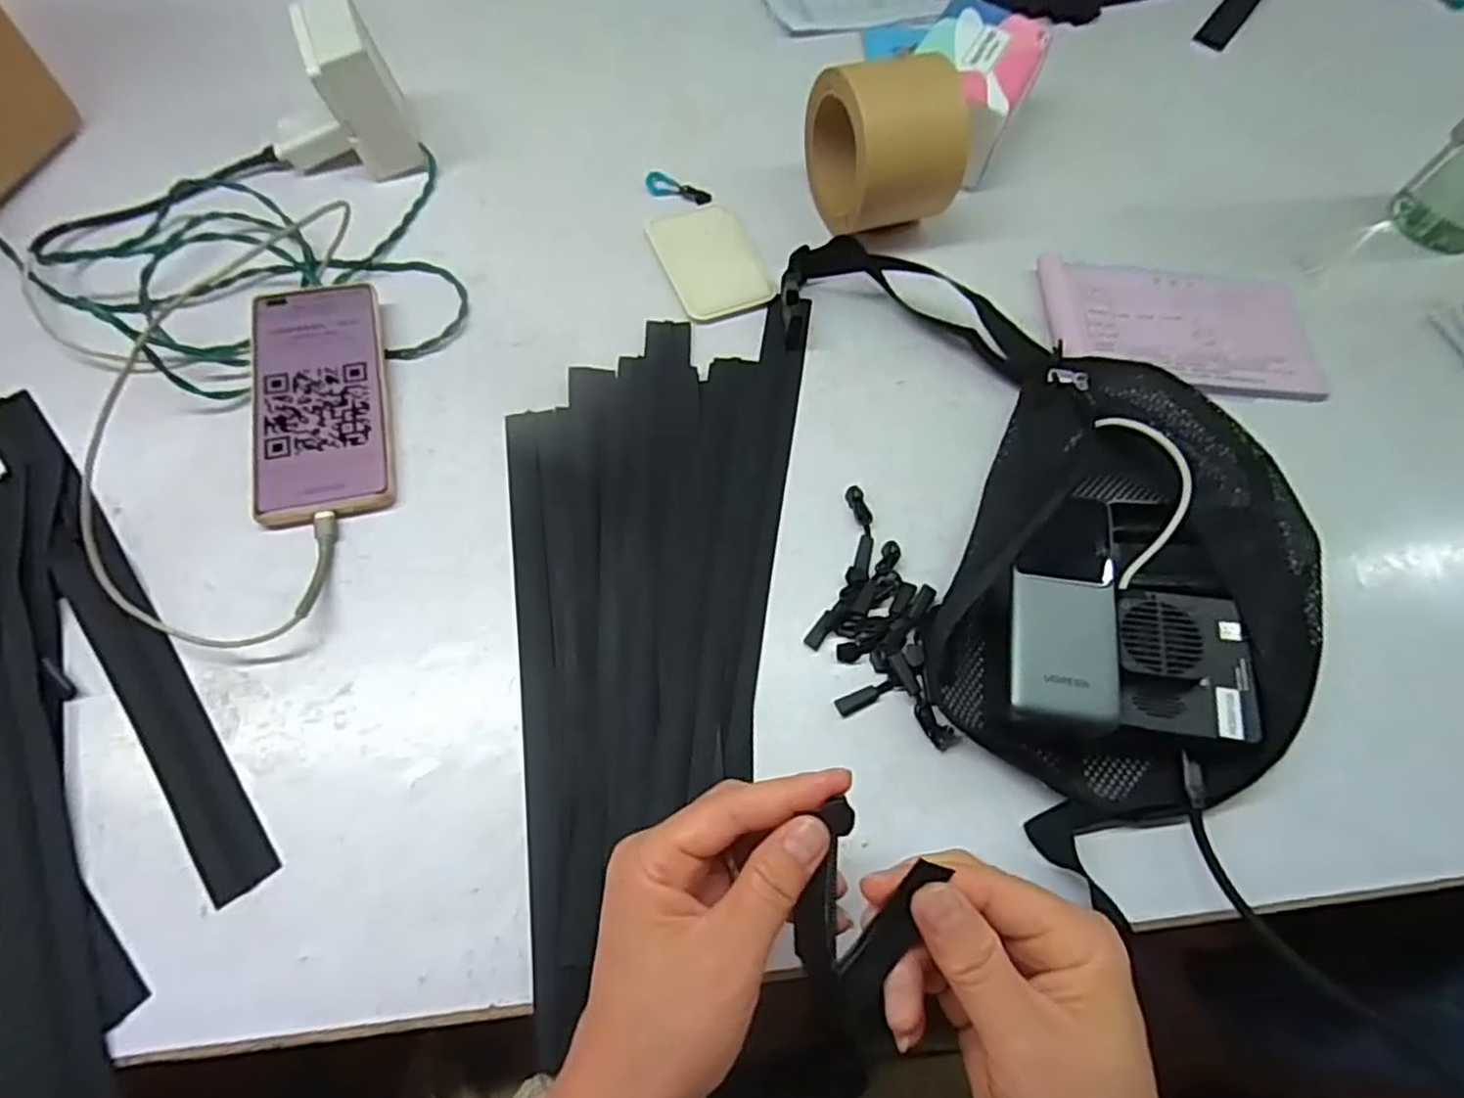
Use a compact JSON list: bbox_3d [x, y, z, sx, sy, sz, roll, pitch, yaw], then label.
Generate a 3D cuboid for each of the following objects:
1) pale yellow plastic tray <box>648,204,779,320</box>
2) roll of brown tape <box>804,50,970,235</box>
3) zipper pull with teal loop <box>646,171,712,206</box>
[{"bbox_3d":[-0.017,-0.214,0.524,0.069,0.004,0.106,-18,68,-12],"label":"pale yellow plastic tray"},{"bbox_3d":[0.109,-0.292,0.507,0.081,0.116,0.099,-12,67,-9],"label":"roll of brown tape"},{"bbox_3d":[-0.043,-0.283,0.560,0.054,0.004,0.020,27,67,9],"label":"zipper pull with teal loop"}]

